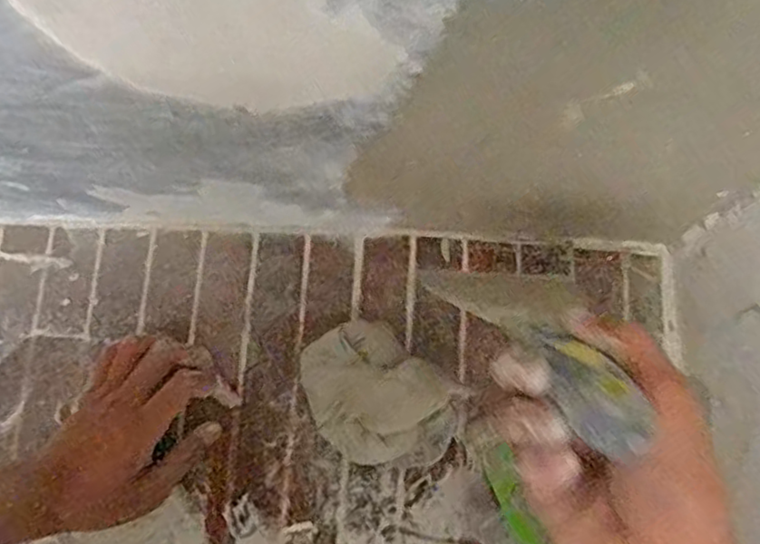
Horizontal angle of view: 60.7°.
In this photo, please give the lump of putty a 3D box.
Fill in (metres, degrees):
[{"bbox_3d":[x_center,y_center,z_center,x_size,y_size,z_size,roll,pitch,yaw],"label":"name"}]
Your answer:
[{"bbox_3d":[-0.001,0.085,0.435,0.113,0.074,0.084,43,81,10],"label":"lump of putty"}]

